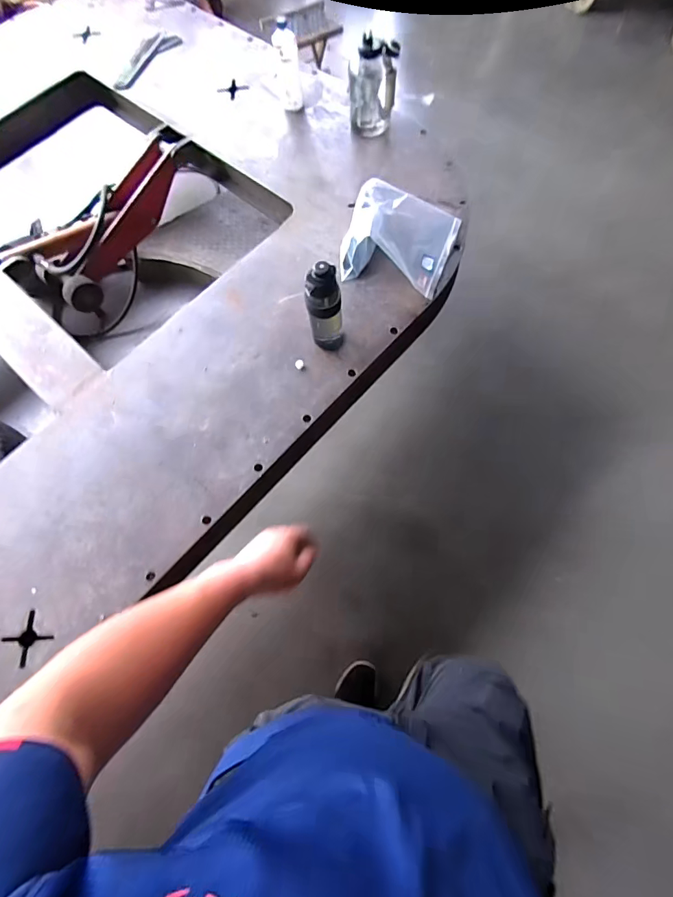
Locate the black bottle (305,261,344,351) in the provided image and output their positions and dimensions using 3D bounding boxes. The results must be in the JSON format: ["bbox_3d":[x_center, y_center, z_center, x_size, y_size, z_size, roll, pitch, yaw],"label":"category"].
[{"bbox_3d":[-0.026,-0.314,0.959,0.080,0.250,0.077,-5,69,3],"label":"black bottle"}]

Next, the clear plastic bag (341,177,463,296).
[{"bbox_3d":[0.169,-0.554,1.106,0.268,0.121,0.266,14,71,10],"label":"clear plastic bag"}]

